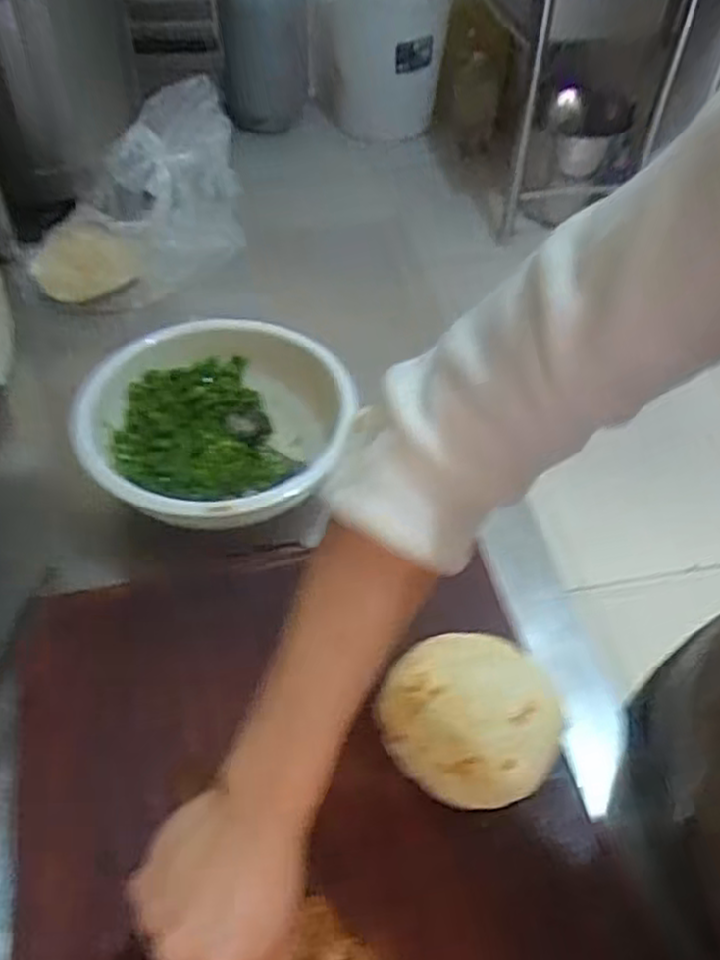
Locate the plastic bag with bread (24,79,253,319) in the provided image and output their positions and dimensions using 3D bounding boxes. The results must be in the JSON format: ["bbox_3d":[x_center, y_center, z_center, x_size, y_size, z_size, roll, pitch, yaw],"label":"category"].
[{"bbox_3d":[-0.258,-0.318,0.896,0.271,0.201,0.083,-24,54,-21],"label":"plastic bag with bread"}]

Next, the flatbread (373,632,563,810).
[{"bbox_3d":[0.081,0.170,0.559,0.122,0.023,0.125,1,49,-1],"label":"flatbread"}]

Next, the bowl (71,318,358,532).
[{"bbox_3d":[-0.139,-0.047,0.714,0.228,0.077,0.224,1,49,-1],"label":"bowl"}]

